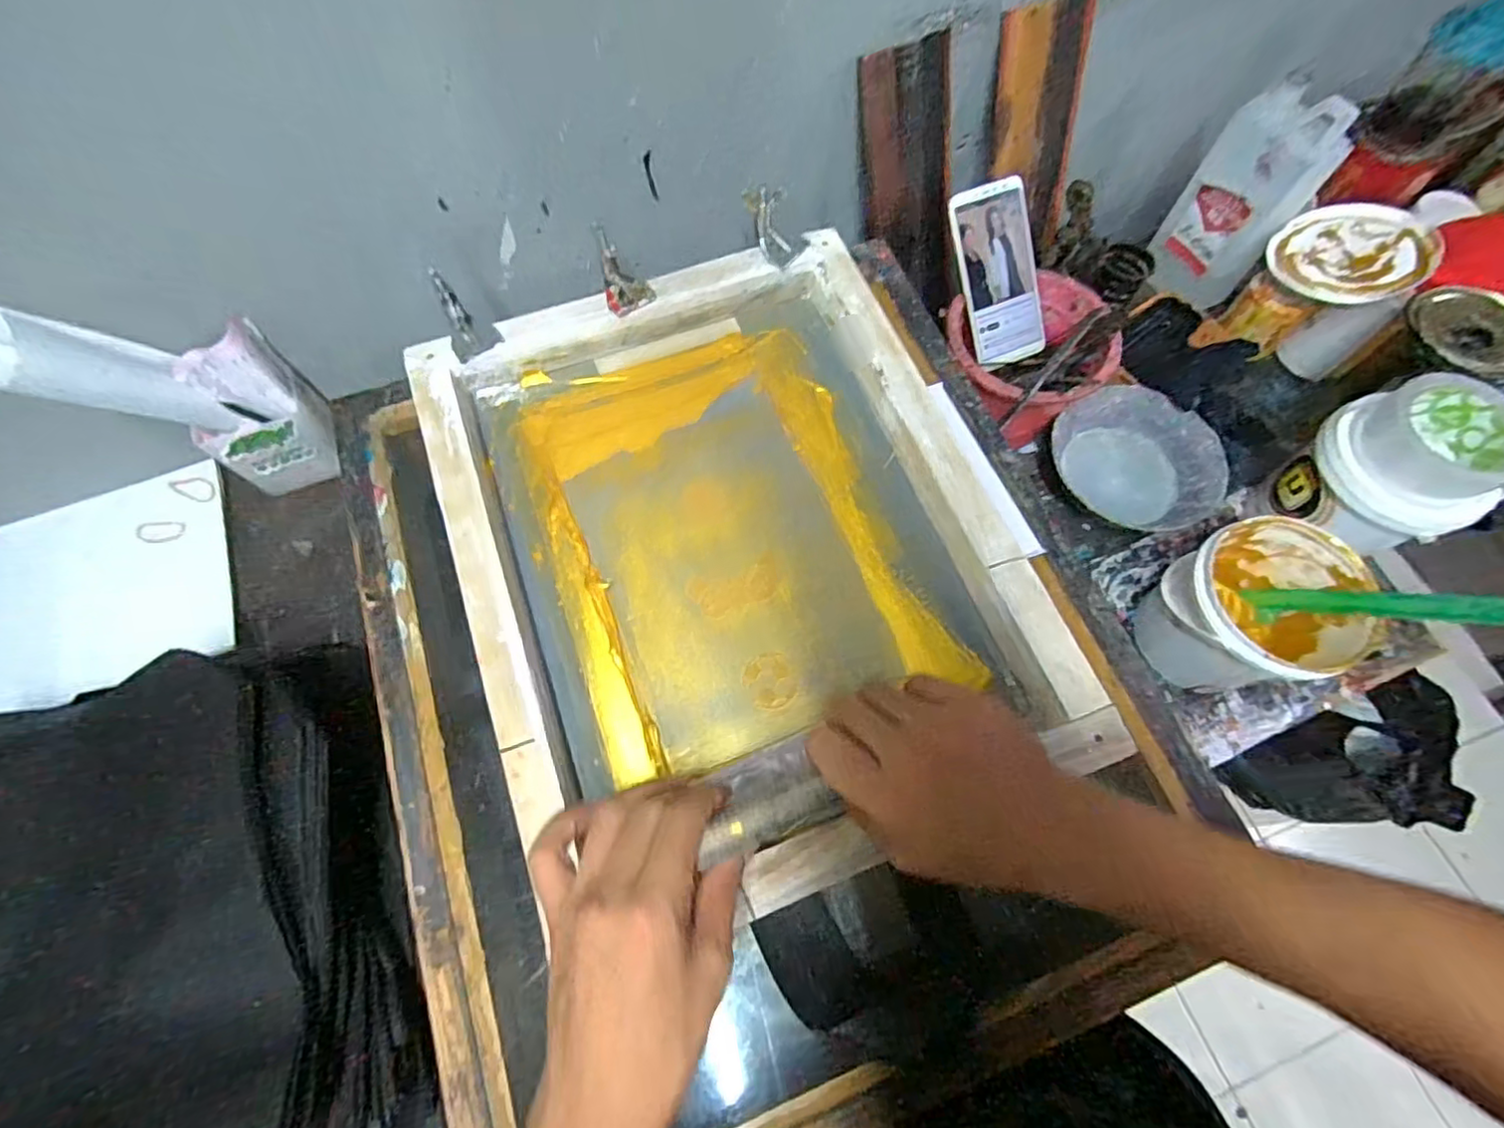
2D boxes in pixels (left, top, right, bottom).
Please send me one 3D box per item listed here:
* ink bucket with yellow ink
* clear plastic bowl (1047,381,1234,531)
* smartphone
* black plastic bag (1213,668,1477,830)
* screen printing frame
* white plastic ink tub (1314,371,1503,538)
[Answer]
[{"bbox_3d":[0.410,0.042,0.544,0.118,0.129,0.118,0,67,1],"label":"ink bucket with yellow ink"},{"bbox_3d":[0.380,-0.101,0.645,0.128,0.067,0.159,-31,70,-11],"label":"clear plastic bowl"},{"bbox_3d":[0.230,-0.268,0.600,0.076,0.011,0.154,-25,112,-10],"label":"smartphone"},{"bbox_3d":[1.090,0.354,1.170,0.240,0.285,0.214,-39,71,-14],"label":"black plastic bag"},{"bbox_3d":[-0.012,-0.023,0.460,0.365,0.051,0.433,-20,70,-8],"label":"screen printing frame"},{"bbox_3d":[0.541,-0.088,0.517,0.098,0.067,0.121,-21,68,-7],"label":"white plastic ink tub"}]

